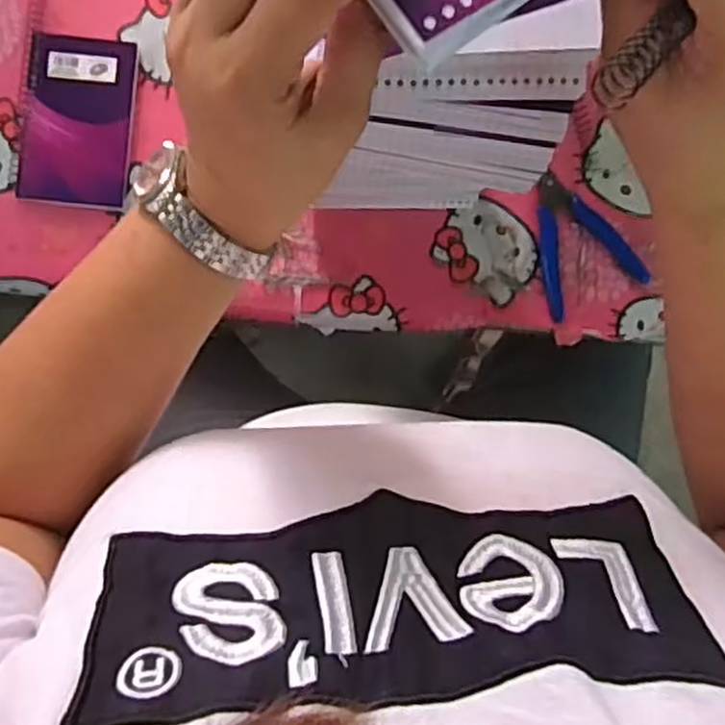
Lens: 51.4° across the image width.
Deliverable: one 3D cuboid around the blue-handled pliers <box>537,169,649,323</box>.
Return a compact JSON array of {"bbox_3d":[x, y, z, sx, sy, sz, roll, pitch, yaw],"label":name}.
[{"bbox_3d":[0.180,-0.094,0.600,0.077,0.020,0.111,-7,87,-5],"label":"blue-handled pliers"}]

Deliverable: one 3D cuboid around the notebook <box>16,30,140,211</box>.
[{"bbox_3d":[-0.218,-0.185,0.578,0.085,0.014,0.130,5,86,-4],"label":"notebook"}]

